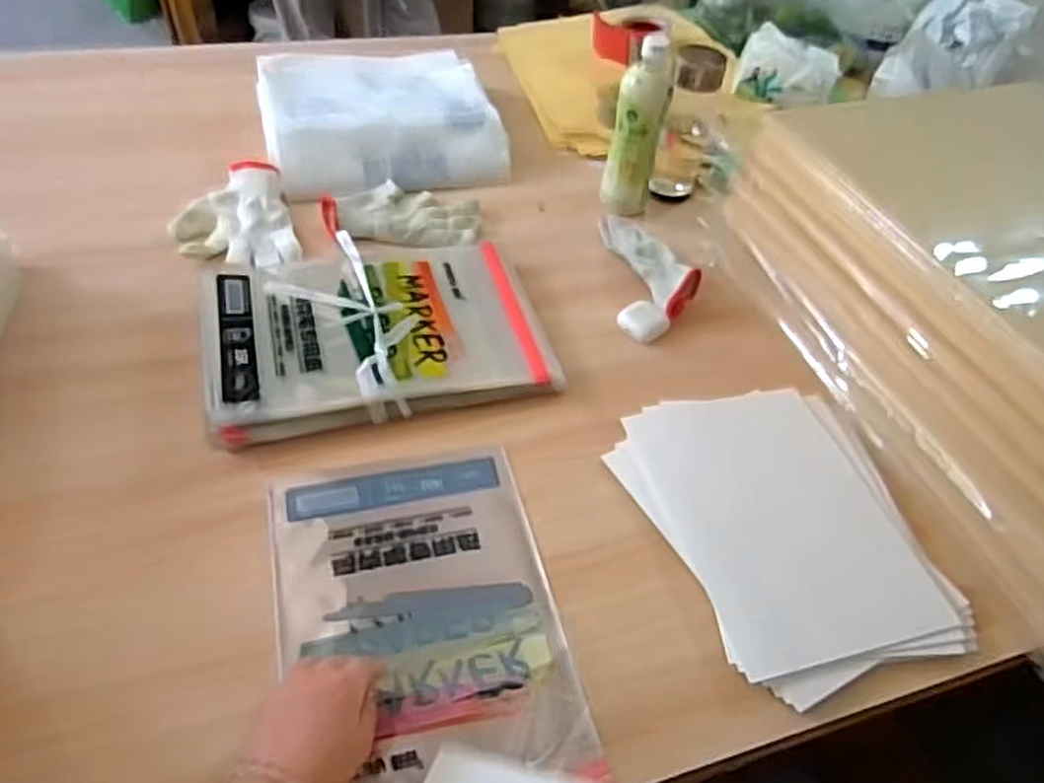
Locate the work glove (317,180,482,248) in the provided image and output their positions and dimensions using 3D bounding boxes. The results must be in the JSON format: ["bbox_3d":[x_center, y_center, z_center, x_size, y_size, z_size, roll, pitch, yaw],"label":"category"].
[{"bbox_3d":[-0.145,-0.219,0.930,0.185,0.030,0.106,-3,48,-11],"label":"work glove"}]

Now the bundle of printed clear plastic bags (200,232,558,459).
[{"bbox_3d":[-0.148,-0.075,0.779,0.333,0.032,0.245,-8,49,-15],"label":"bundle of printed clear plastic bags"}]

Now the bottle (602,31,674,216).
[{"bbox_3d":[0.140,-0.316,0.927,0.061,0.205,0.064,9,47,2],"label":"bottle"}]

